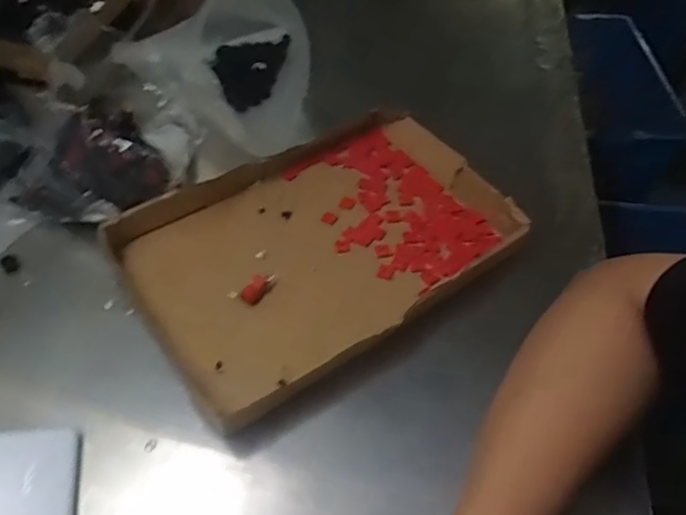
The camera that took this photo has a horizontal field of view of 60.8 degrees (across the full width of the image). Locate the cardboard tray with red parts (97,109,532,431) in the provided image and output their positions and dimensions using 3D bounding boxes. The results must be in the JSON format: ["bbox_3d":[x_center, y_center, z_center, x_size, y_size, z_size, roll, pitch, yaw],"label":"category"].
[{"bbox_3d":[-0.017,-0.016,0.523,0.327,0.040,0.224,-26,55,-20],"label":"cardboard tray with red parts"}]

